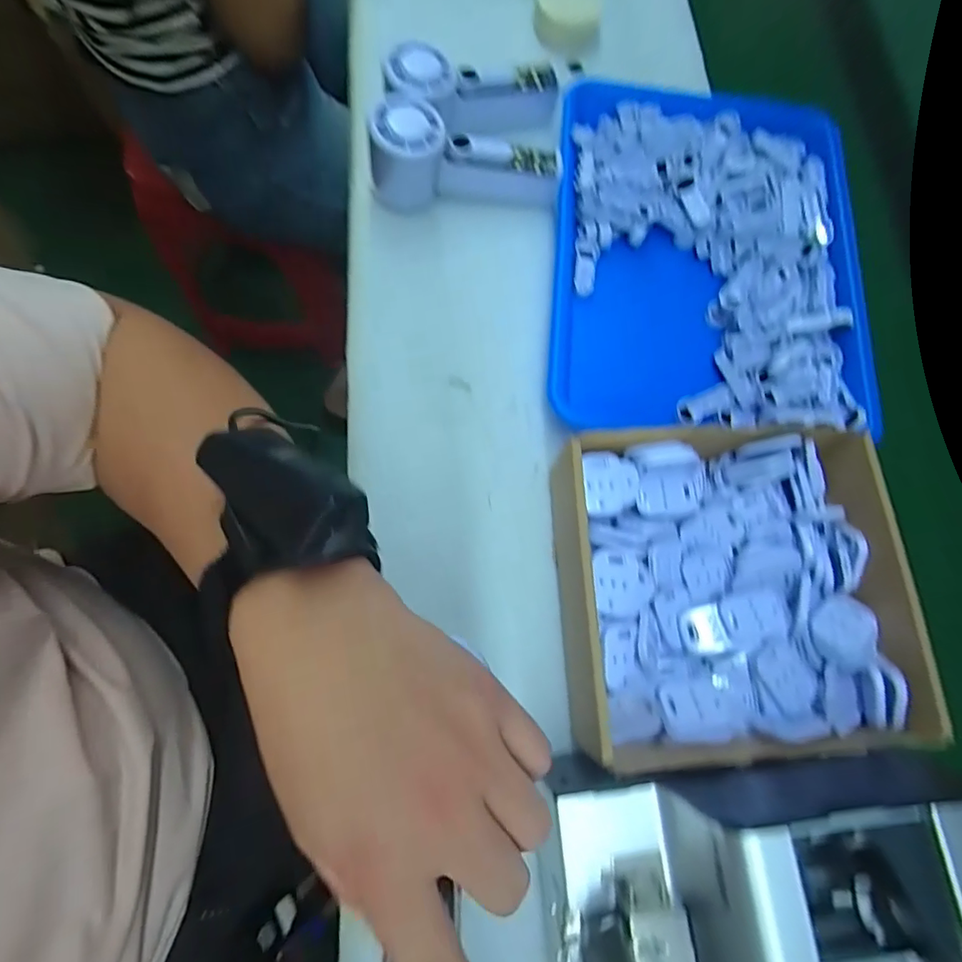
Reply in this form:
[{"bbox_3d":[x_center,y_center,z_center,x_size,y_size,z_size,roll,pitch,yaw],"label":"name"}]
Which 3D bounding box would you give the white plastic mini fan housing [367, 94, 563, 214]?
[{"bbox_3d":[-0.014,-0.251,0.409,0.146,0.063,0.051,2,75,-14],"label":"white plastic mini fan housing"}]

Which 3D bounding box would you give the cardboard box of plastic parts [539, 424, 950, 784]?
[{"bbox_3d":[0.156,0.066,0.324,0.213,0.057,0.191,-2,74,-4],"label":"cardboard box of plastic parts"}]

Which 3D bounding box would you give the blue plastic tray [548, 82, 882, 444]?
[{"bbox_3d":[0.186,-0.192,0.416,0.244,0.033,0.312,5,74,-2],"label":"blue plastic tray"}]

